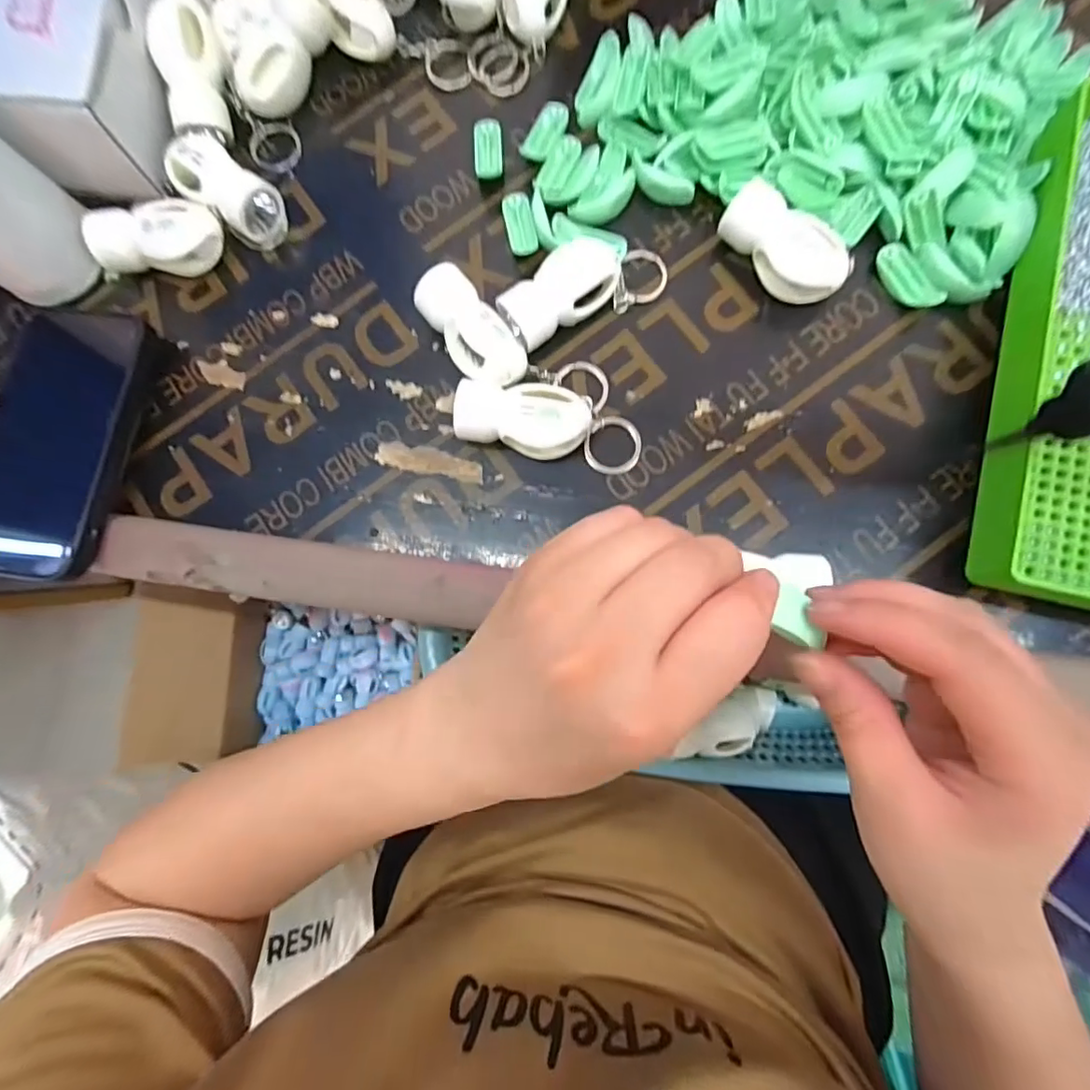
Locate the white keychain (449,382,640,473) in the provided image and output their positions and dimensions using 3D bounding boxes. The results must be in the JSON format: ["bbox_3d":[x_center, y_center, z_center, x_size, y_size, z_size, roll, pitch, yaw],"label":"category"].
[{"bbox_3d":[0.003,-0.062,0.278,0.092,0.031,0.033,11,83,5],"label":"white keychain"}]

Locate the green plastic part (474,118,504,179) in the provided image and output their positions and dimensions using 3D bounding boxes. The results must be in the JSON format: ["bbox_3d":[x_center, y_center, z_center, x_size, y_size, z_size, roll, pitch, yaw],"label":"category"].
[{"bbox_3d":[-0.032,-0.225,0.314,0.016,0.010,0.033,-2,82,4],"label":"green plastic part"}]

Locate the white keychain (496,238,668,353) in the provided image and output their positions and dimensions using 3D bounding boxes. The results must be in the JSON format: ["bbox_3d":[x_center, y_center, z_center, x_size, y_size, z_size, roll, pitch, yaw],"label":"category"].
[{"bbox_3d":[0.020,-0.139,0.290,0.089,0.023,0.039,-26,82,0],"label":"white keychain"}]

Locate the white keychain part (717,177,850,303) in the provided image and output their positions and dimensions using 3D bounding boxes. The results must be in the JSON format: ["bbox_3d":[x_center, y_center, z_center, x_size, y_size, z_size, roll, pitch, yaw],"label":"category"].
[{"bbox_3d":[0.124,-0.153,0.282,0.030,0.029,0.067,-44,82,-2],"label":"white keychain part"}]

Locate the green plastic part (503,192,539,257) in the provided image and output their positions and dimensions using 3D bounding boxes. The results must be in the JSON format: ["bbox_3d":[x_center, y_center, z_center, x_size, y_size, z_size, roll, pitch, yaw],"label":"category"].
[{"bbox_3d":[-0.014,-0.177,0.305,0.015,0.011,0.038,-12,82,2],"label":"green plastic part"}]

